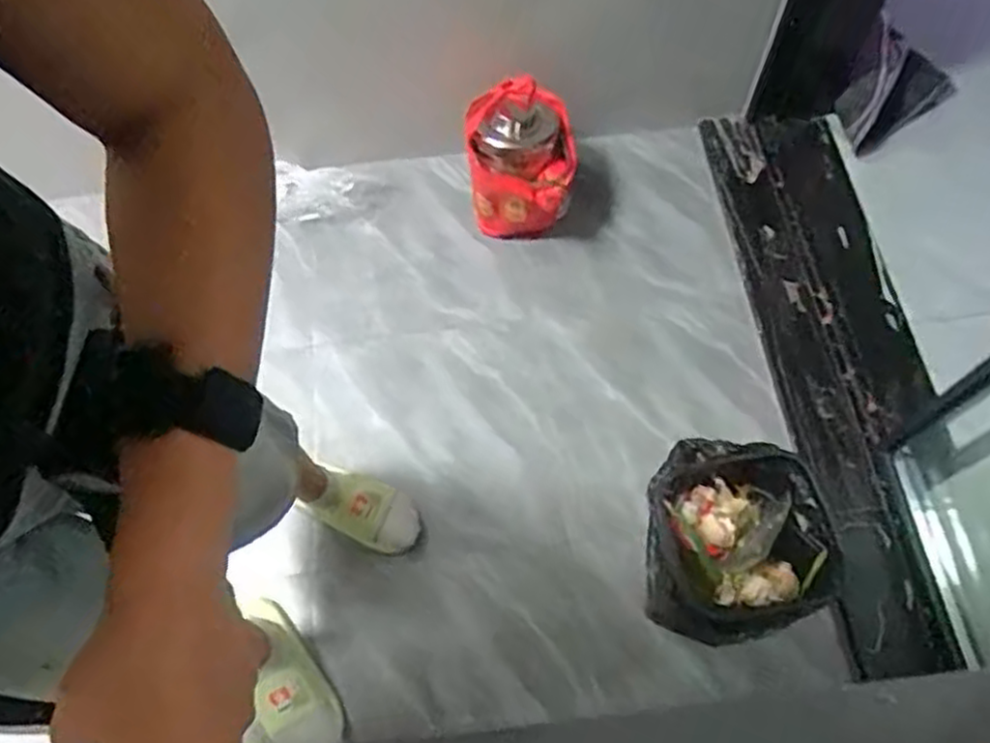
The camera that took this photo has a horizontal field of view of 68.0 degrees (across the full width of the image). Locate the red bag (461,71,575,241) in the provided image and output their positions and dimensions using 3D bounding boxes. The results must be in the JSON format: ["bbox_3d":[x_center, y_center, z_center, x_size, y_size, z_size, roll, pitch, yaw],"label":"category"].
[{"bbox_3d":[0.042,-0.324,1.171,0.163,0.252,0.143,0,65,2],"label":"red bag"}]

